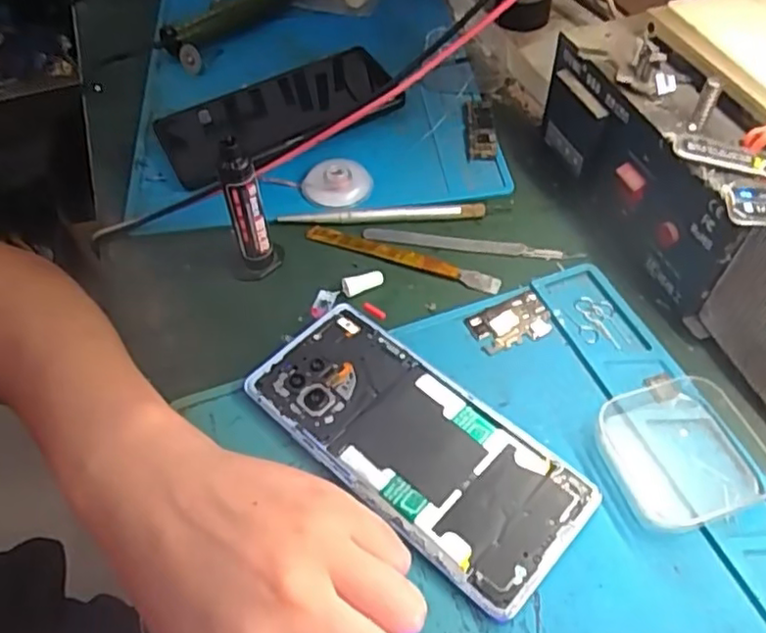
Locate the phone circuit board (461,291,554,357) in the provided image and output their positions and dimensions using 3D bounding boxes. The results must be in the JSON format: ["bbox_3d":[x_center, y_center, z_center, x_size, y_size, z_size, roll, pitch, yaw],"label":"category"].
[{"bbox_3d":[0.070,0.003,0.351,0.045,0.004,0.027,-23,54,-13],"label":"phone circuit board"}]

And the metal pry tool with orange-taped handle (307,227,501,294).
[{"bbox_3d":[0.011,-0.037,0.385,0.120,0.004,0.011,17,55,17],"label":"metal pry tool with orange-taped handle"}]

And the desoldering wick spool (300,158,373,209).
[{"bbox_3d":[-0.031,-0.087,0.424,0.042,0.011,0.042,-2,52,2],"label":"desoldering wick spool"}]

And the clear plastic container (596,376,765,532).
[{"bbox_3d":[0.138,0.060,0.293,0.069,0.016,0.062,-16,53,-9],"label":"clear plastic container"}]

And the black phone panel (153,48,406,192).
[{"bbox_3d":[-0.074,-0.146,0.465,0.167,0.016,0.074,-24,54,-14],"label":"black phone panel"}]

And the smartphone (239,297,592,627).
[{"bbox_3d":[0.014,0.058,0.306,0.163,0.011,0.073,37,63,28],"label":"smartphone"}]

